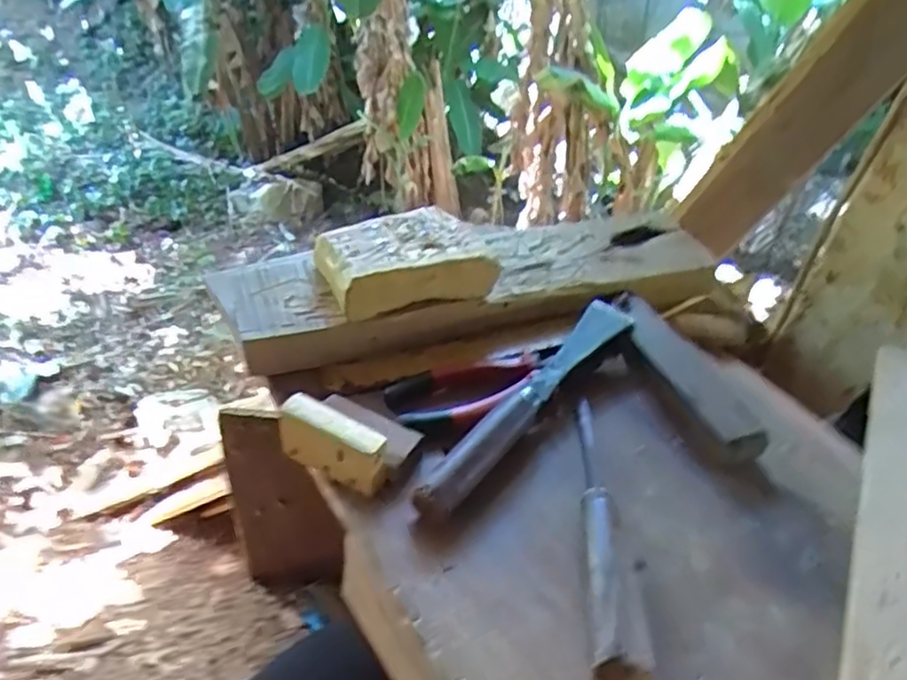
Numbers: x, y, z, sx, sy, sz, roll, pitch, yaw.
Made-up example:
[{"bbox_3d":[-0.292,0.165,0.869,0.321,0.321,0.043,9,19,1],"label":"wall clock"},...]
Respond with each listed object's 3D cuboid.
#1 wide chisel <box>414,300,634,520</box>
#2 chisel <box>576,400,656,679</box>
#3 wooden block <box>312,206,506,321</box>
[{"bbox_3d":[0.062,0.045,0.538,0.031,0.027,0.261,30,46,25],"label":"wide chisel"},{"bbox_3d":[0.102,0.116,0.455,0.035,0.024,0.218,7,40,1],"label":"chisel"},{"bbox_3d":[-0.044,-0.072,0.601,0.139,0.037,0.100,-12,44,-20],"label":"wooden block"}]

